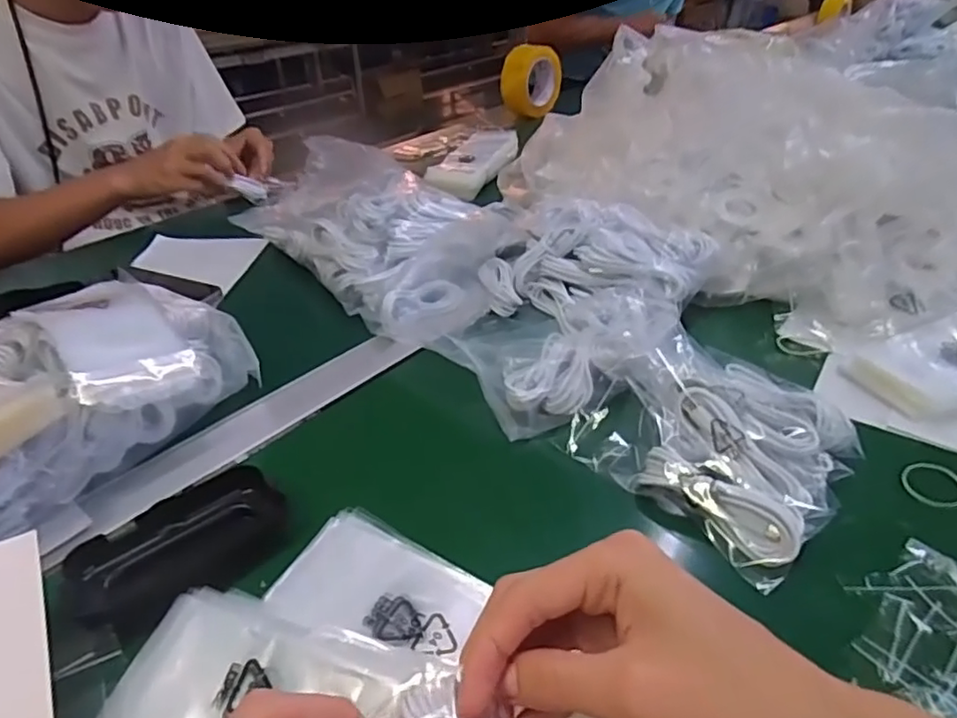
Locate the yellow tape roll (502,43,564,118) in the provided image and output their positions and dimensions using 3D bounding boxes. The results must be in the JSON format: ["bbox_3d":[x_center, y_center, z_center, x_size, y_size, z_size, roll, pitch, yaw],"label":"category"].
[{"bbox_3d":[0.095,-0.499,1.120,0.105,0.107,0.058,-26,42,-31],"label":"yellow tape roll"}]

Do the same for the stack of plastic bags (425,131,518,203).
[{"bbox_3d":[-0.001,-0.274,0.864,0.085,0.032,0.205,11,37,17],"label":"stack of plastic bags"}]

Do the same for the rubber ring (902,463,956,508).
[{"bbox_3d":[0.284,0.079,0.389,0.036,0.004,0.035,-1,35,1],"label":"rubber ring"}]

